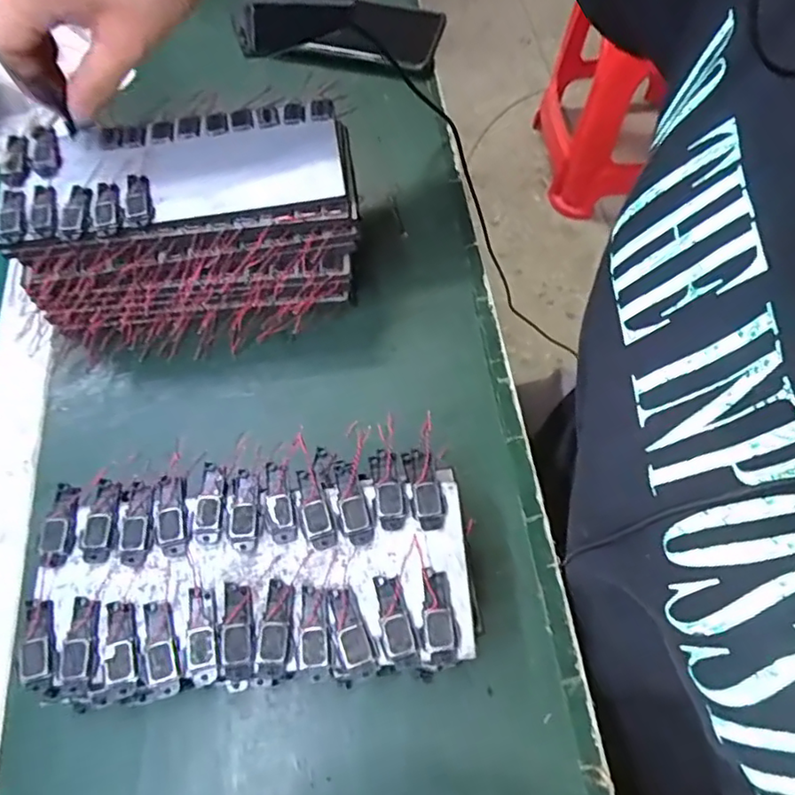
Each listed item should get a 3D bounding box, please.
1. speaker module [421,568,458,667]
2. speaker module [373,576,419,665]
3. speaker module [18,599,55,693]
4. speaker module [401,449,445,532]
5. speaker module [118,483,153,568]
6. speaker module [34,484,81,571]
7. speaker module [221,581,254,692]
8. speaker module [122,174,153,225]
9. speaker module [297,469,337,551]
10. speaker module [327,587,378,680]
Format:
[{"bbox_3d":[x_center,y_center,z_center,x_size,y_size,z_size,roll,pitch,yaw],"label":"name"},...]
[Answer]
[{"bbox_3d":[0.018,0.097,0.263,0.014,0.005,0.041,-5,64,-1],"label":"speaker module"},{"bbox_3d":[-0.002,0.098,0.263,0.014,0.004,0.038,-11,65,-4],"label":"speaker module"},{"bbox_3d":[-0.160,0.109,0.263,0.014,0.005,0.038,-11,65,-4],"label":"speaker module"},{"bbox_3d":[0.013,0.044,0.290,0.015,0.007,0.041,-9,65,-3],"label":"speaker module"},{"bbox_3d":[-0.127,0.060,0.286,0.016,0.006,0.040,-8,64,-2],"label":"speaker module"},{"bbox_3d":[-0.165,0.061,0.286,0.016,0.005,0.040,-6,64,-2],"label":"speaker module"},{"bbox_3d":[-0.070,0.105,0.262,0.013,0.007,0.045,-8,64,-2],"label":"speaker module"},{"bbox_3d":[-0.149,-0.115,0.340,0.015,0.005,0.037,-11,65,-4],"label":"speaker module"},{"bbox_3d":[-0.041,0.053,0.286,0.013,0.004,0.040,-18,65,-7],"label":"speaker module"},{"bbox_3d":[-0.022,0.103,0.261,0.014,0.005,0.038,-22,66,-9],"label":"speaker module"}]

